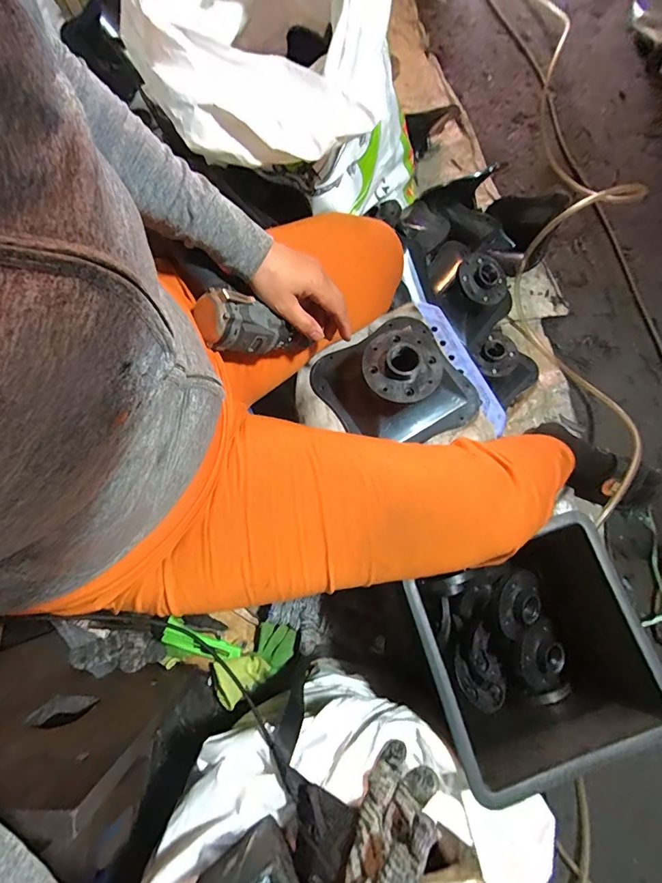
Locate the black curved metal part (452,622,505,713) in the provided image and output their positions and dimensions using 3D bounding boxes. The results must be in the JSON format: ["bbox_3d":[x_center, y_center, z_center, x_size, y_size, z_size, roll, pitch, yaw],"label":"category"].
[{"bbox_3d":[0.215,0.338,0.612,0.067,0.033,0.106,-19,73,-5],"label":"black curved metal part"}]

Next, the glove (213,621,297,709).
[{"bbox_3d":[-0.124,0.357,0.679,0.143,0.030,0.069,-34,74,-24],"label":"glove"}]

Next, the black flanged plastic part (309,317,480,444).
[{"bbox_3d":[0.087,-0.086,0.543,0.182,0.089,0.177,-33,74,-9],"label":"black flanged plastic part"}]

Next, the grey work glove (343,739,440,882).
[{"bbox_3d":[0.058,0.395,0.392,0.076,0.056,0.185,18,37,7],"label":"grey work glove"}]

